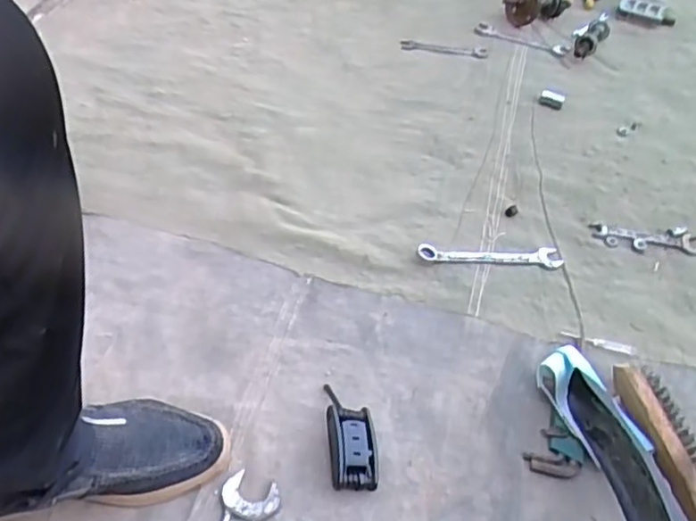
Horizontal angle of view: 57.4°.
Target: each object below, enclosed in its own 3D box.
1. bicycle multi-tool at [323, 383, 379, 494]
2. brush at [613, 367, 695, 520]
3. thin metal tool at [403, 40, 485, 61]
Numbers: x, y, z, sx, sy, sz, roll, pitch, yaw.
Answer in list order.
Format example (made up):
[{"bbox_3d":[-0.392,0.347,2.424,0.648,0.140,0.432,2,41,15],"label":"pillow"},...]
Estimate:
[{"bbox_3d":[0.004,0.181,0.670,0.050,0.034,0.115,-3,51,-2],"label":"bicycle multi-tool"},{"bbox_3d":[0.344,0.218,0.633,0.048,0.041,0.247,-10,51,-8],"label":"brush"},{"bbox_3d":[0.166,-0.367,1.104,0.151,0.012,0.027,12,51,9],"label":"thin metal tool"}]

